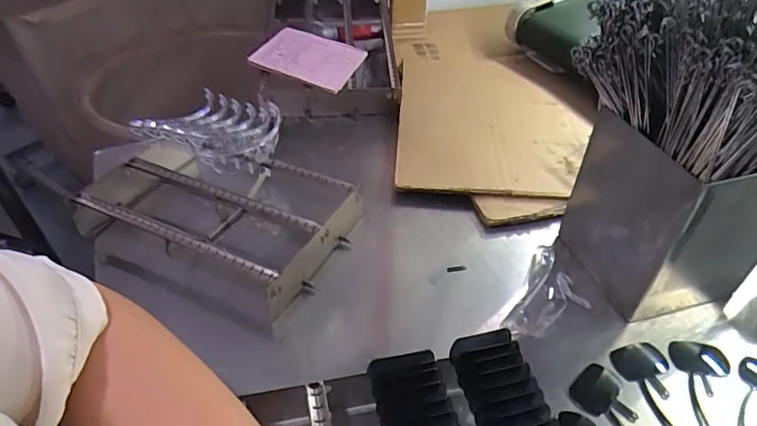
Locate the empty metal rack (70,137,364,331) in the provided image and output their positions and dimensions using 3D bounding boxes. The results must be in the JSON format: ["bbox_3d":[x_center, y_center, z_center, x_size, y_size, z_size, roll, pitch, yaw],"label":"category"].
[{"bbox_3d":[-0.217,-0.004,0.648,0.349,0.077,0.186,19,45,20],"label":"empty metal rack"}]

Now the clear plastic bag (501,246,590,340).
[{"bbox_3d":[0.205,0.091,0.571,0.075,0.037,0.151,21,46,22],"label":"clear plastic bag"}]

